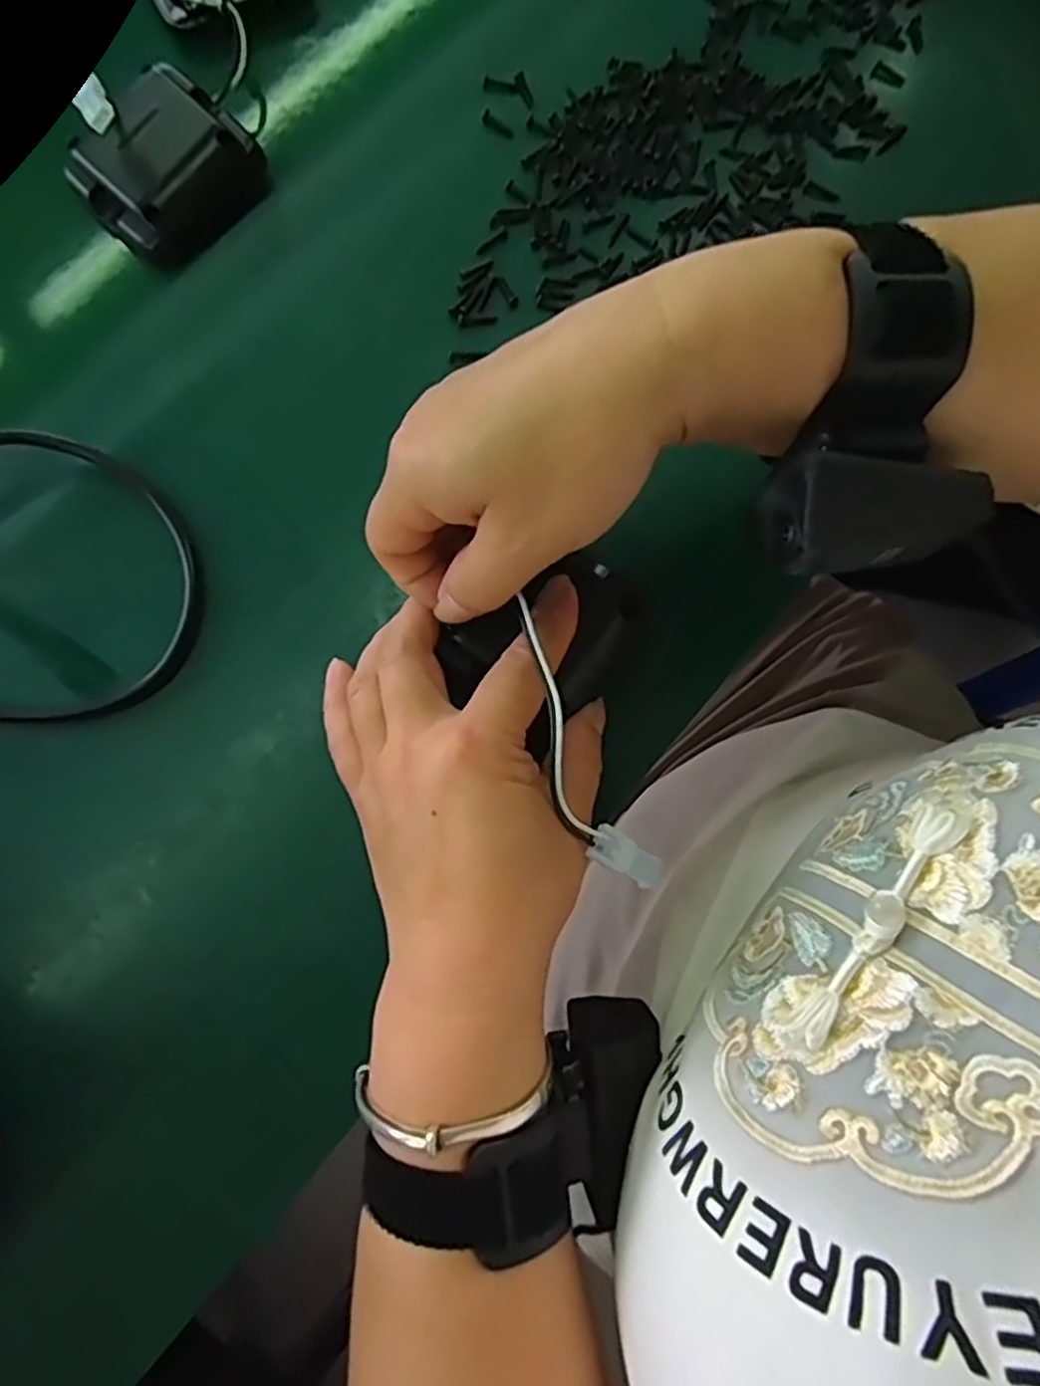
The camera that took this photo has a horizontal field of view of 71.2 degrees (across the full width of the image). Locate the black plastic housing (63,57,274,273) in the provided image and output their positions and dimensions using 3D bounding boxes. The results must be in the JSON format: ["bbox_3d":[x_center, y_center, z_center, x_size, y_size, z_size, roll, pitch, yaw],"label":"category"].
[{"bbox_3d":[-0.157,-0.233,0.323,0.063,0.031,0.070,43,83,6],"label":"black plastic housing"}]

